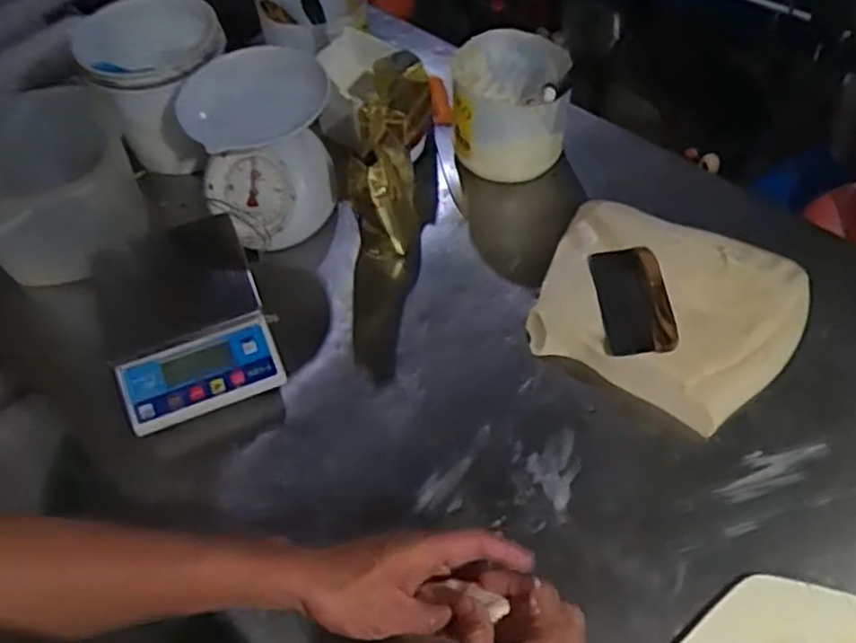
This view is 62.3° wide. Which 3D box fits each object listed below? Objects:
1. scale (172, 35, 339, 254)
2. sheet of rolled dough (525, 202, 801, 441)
[{"bbox_3d":[-0.221,-0.240,0.971,0.192,0.163,0.208,-19,54,-10],"label":"scale"},{"bbox_3d":[0.283,-0.022,0.849,0.285,0.062,0.252,22,60,20],"label":"sheet of rolled dough"}]

